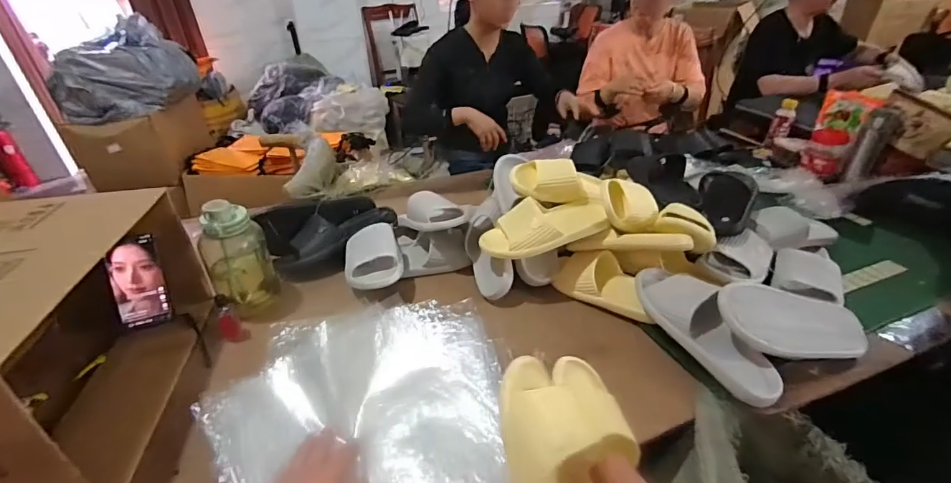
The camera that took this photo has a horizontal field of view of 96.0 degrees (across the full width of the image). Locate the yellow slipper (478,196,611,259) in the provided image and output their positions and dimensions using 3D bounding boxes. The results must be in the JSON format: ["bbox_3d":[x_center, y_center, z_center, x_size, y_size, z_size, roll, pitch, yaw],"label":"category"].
[{"bbox_3d":[0.131,-0.027,0.805,0.232,0.072,0.105,-11,34,-12],"label":"yellow slipper"}]

